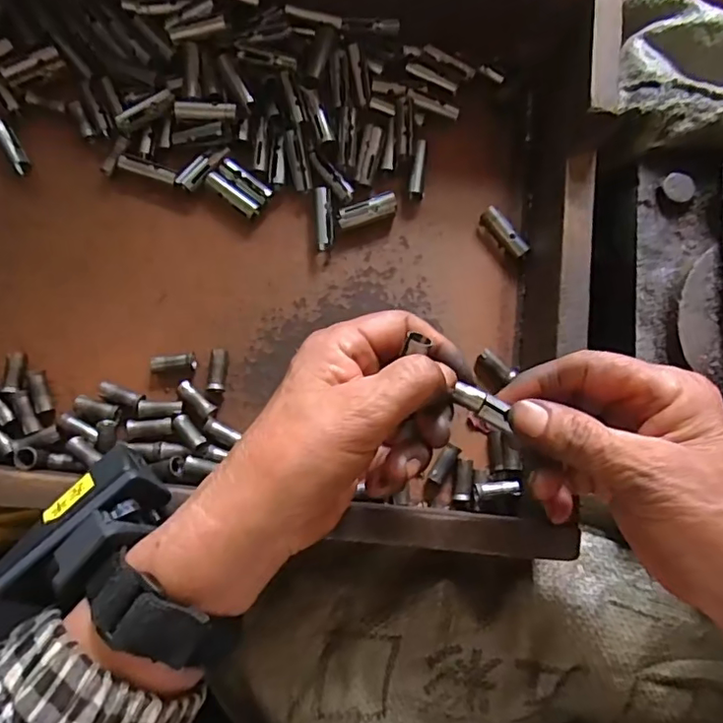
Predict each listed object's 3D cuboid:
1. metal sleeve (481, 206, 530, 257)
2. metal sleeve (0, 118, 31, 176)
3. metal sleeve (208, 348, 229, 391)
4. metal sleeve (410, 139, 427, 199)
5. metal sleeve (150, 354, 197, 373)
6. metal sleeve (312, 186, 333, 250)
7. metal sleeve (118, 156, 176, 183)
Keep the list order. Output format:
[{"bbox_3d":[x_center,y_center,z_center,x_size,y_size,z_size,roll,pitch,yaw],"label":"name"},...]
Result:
[{"bbox_3d":[0.091,-0.082,0.357,0.010,0.013,0.036,-39,82,-7],"label":"metal sleeve"},{"bbox_3d":[-0.217,-0.135,0.345,0.010,0.011,0.040,-27,101,-5],"label":"metal sleeve"},{"bbox_3d":[-0.085,0.005,0.331,0.010,0.008,0.025,3,79,0],"label":"metal sleeve"},{"bbox_3d":[0.037,-0.123,0.359,0.009,0.007,0.038,6,79,1],"label":"metal sleeve"},{"bbox_3d":[-0.109,0.001,0.327,0.026,0.008,0.010,-6,79,-18],"label":"metal sleeve"},{"bbox_3d":[-0.024,-0.090,0.348,0.012,0.010,0.038,-4,79,-1],"label":"metal sleeve"},{"bbox_3d":[-0.131,-0.118,0.344,0.037,0.004,0.008,18,80,3],"label":"metal sleeve"}]

